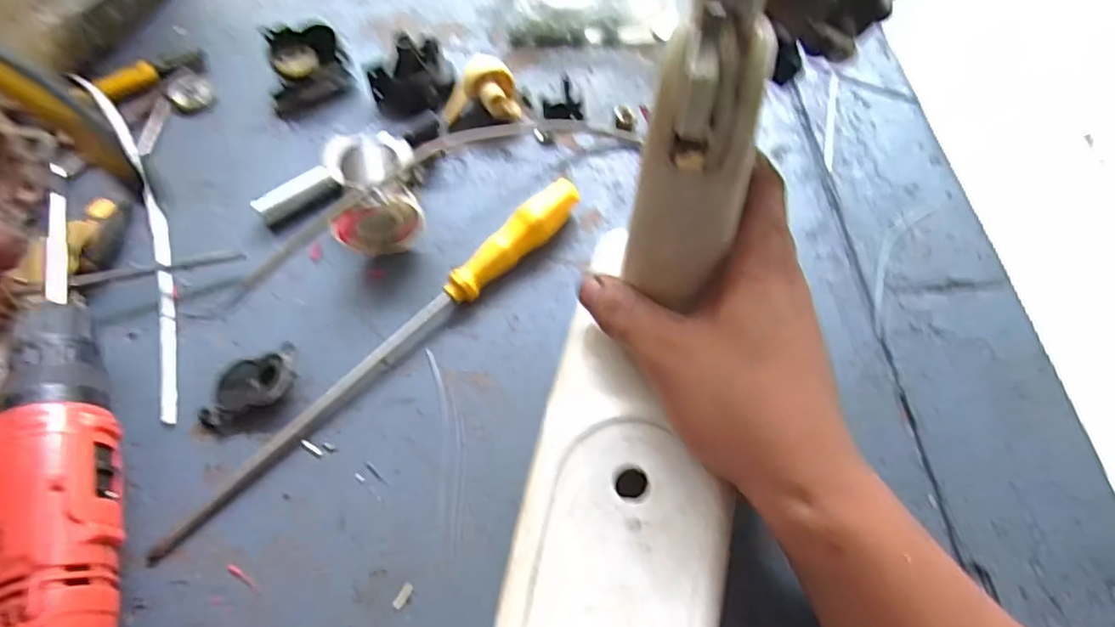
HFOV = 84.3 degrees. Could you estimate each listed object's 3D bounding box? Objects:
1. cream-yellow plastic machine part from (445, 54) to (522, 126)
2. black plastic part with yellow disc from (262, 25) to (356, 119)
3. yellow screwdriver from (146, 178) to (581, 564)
[{"bbox_3d":[-0.052,-0.155,0.433,0.050,0.034,0.035,3,62,2],"label":"cream-yellow plastic machine part"},{"bbox_3d":[-0.183,-0.178,0.446,0.059,0.048,0.025,-29,65,-14],"label":"black plastic part with yellow disc"},{"bbox_3d":[-0.093,0.020,0.347,0.023,0.026,0.296,40,69,20],"label":"yellow screwdriver"}]

